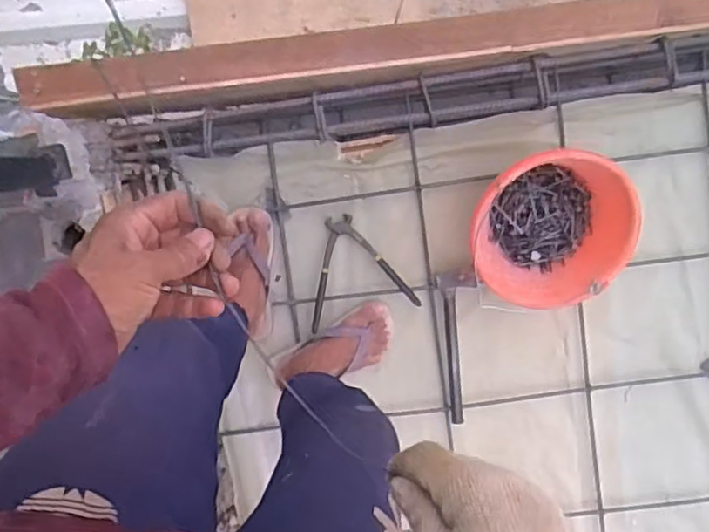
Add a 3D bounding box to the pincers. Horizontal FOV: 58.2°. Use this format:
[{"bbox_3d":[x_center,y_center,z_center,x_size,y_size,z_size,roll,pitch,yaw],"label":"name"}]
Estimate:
[{"bbox_3d":[-0.007,0.005,1.133,0.193,0.030,0.186,-18,98,5],"label":"pincers"}]

